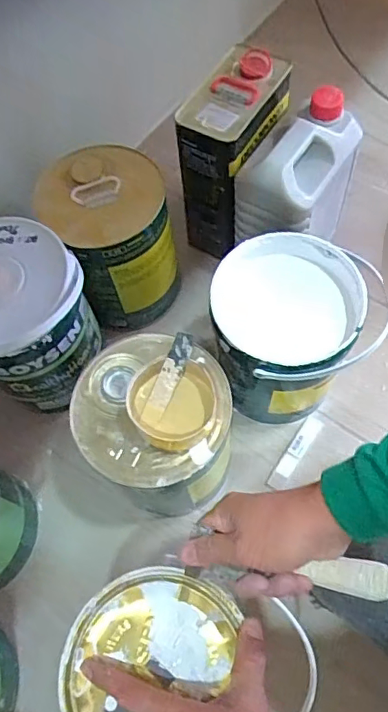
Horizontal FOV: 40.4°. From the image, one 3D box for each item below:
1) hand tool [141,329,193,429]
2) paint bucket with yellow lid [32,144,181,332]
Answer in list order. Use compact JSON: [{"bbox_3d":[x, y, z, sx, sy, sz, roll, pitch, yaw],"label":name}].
[{"bbox_3d":[-0.026,0.024,0.516,0.021,0.008,0.095,25,96,14],"label":"hand tool"},{"bbox_3d":[-0.108,-0.161,0.726,0.150,0.197,0.159,-1,65,3],"label":"paint bucket with yellow lid"}]

